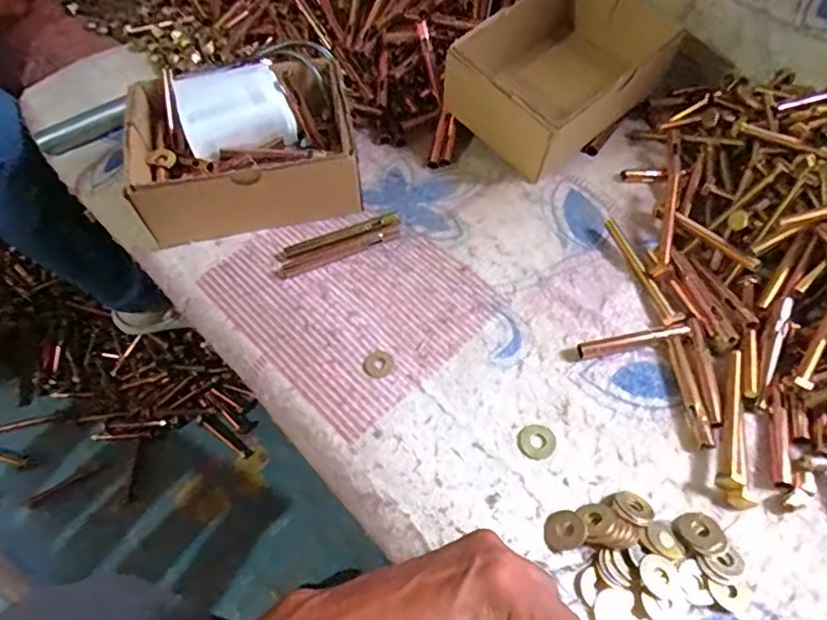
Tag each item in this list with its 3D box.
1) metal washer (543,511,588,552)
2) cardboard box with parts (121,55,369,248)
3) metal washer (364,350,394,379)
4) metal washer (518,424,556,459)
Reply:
[{"bbox_3d":[0.094,0.138,0.362,0.026,0.006,0.024,-1,54,1],"label":"metal washer"},{"bbox_3d":[-0.147,-0.141,0.510,0.184,0.094,0.147,-10,54,-6],"label":"cardboard box with parts"},{"bbox_3d":[-0.026,0.041,0.432,0.022,0.004,0.021,-1,54,1],"label":"metal washer"},{"bbox_3d":[0.086,0.090,0.400,0.025,0.004,0.025,-1,54,1],"label":"metal washer"}]

